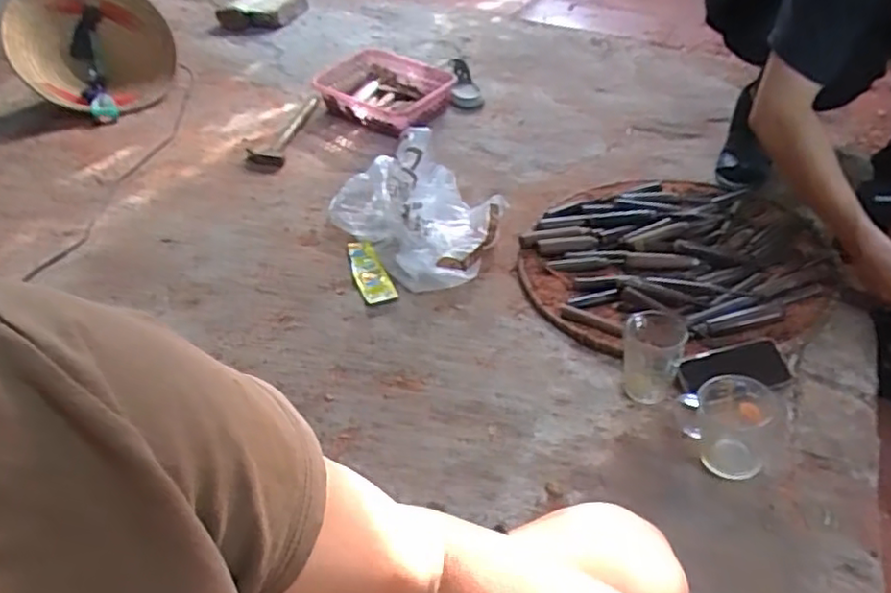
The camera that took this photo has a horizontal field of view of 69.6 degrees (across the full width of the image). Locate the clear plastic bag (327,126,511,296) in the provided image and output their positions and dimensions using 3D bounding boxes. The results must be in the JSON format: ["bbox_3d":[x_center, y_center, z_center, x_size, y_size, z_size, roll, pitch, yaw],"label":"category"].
[{"bbox_3d":[-0.043,-0.187,1.139,0.247,0.158,0.321,-27,49,-25],"label":"clear plastic bag"}]

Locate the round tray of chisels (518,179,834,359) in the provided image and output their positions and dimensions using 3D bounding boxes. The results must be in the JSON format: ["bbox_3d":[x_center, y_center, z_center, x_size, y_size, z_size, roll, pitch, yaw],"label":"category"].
[{"bbox_3d":[0.375,-0.074,1.102,0.466,0.054,0.425,-2,42,2],"label":"round tray of chisels"}]

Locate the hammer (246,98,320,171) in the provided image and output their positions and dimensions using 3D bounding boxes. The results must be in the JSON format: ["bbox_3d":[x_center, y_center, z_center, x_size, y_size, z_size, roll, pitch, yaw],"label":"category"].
[{"bbox_3d":[-0.345,-0.350,1.376,0.086,0.026,0.218,3,51,25],"label":"hammer"}]

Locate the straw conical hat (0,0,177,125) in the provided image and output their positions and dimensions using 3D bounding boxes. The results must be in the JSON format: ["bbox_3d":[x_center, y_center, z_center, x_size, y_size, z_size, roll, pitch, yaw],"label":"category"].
[{"bbox_3d":[-0.762,-0.540,1.393,0.318,0.219,0.268,-20,44,-18],"label":"straw conical hat"}]

